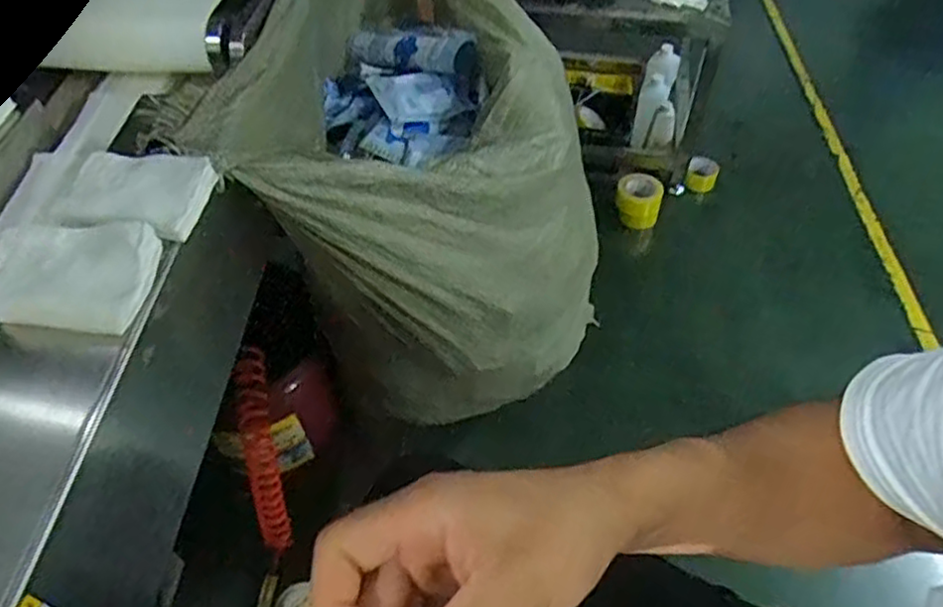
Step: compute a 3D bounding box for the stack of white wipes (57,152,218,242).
[{"bbox_3d":[-0.259,-0.085,0.534,0.101,0.028,0.078,8,50,7],"label":"stack of white wipes"}]

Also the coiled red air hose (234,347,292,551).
[{"bbox_3d":[-0.345,0.254,1.144,0.050,0.434,0.048,1,27,1],"label":"coiled red air hose"}]

